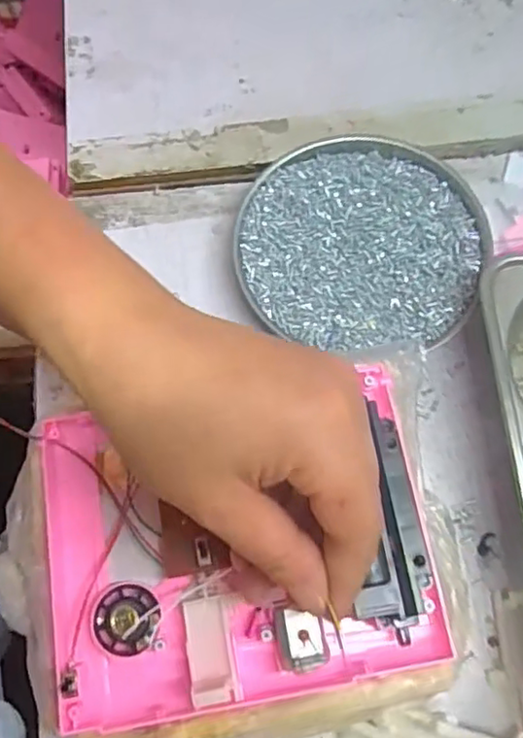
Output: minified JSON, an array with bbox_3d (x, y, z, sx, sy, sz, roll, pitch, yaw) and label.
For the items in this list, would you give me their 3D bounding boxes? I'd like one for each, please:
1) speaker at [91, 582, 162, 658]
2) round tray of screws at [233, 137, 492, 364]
[{"bbox_3d":[-0.058,0.105,0.267,0.028,0.010,0.029,-10,71,-2],"label":"speaker"},{"bbox_3d":[0.056,-0.069,0.345,0.126,0.019,0.128,0,71,1],"label":"round tray of screws"}]

